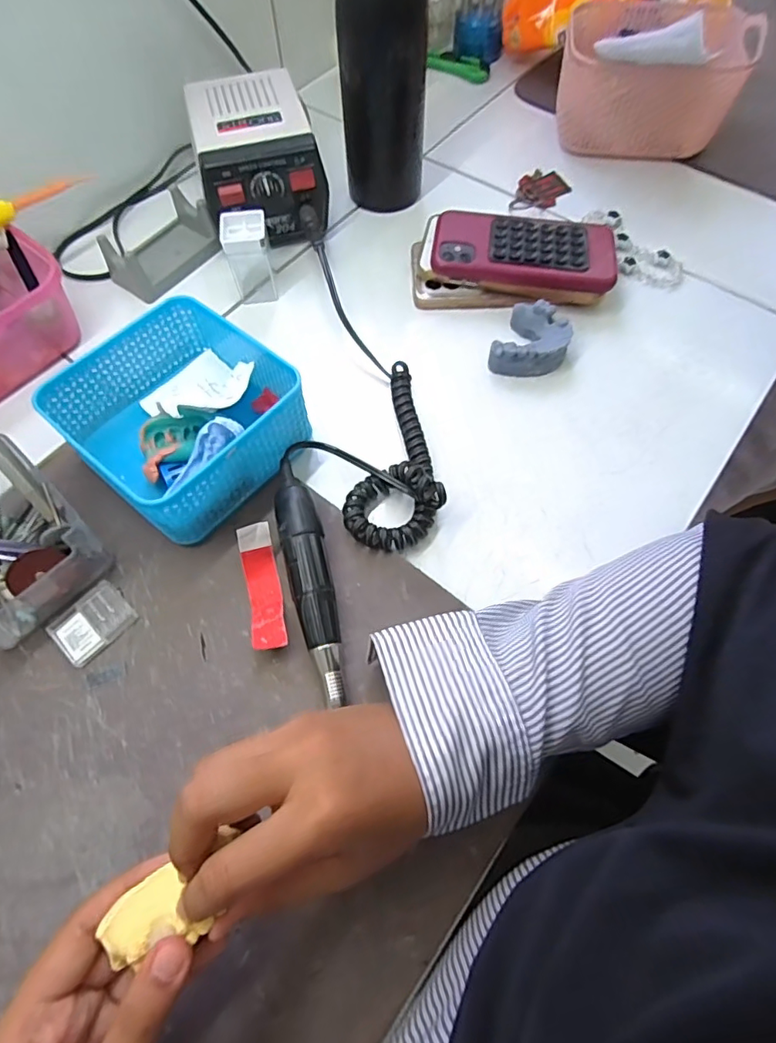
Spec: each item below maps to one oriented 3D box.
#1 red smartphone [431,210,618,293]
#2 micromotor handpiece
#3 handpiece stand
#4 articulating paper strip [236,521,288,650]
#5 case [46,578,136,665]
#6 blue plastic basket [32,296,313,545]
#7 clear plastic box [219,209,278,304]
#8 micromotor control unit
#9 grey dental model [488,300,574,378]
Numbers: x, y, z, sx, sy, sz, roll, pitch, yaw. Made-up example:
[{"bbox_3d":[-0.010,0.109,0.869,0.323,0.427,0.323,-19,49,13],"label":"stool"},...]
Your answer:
[{"bbox_3d":[0.115,-0.230,0.440,0.151,0.012,0.068,9,73,5],"label":"red smartphone"},{"bbox_3d":[-0.049,0.033,0.330,0.025,0.024,0.156,-15,65,-6],"label":"micromotor handpiece"},{"bbox_3d":[-0.203,-0.245,0.469,0.052,0.045,0.099,35,69,16],"label":"handpiece stand"},{"bbox_3d":[-0.079,0.041,0.328,0.021,0.023,0.077,-12,64,-5],"label":"articulating paper strip"},{"bbox_3d":[-0.185,0.063,0.327,0.035,0.008,0.045,41,71,18],"label":"case"},{"bbox_3d":[-0.142,-0.073,0.362,0.142,0.057,0.132,40,71,18],"label":"blue plastic basket"},{"bbox_3d":[-0.115,-0.220,0.434,0.036,0.057,0.034,-13,64,-5],"label":"clear plastic box"},{"bbox_3d":[-0.112,-0.313,0.464,0.101,0.078,0.135,-13,64,-5],"label":"micromotor control unit"},{"bbox_3d":[0.115,-0.142,0.416,0.053,0.026,0.060,27,67,13],"label":"grey dental model"}]

